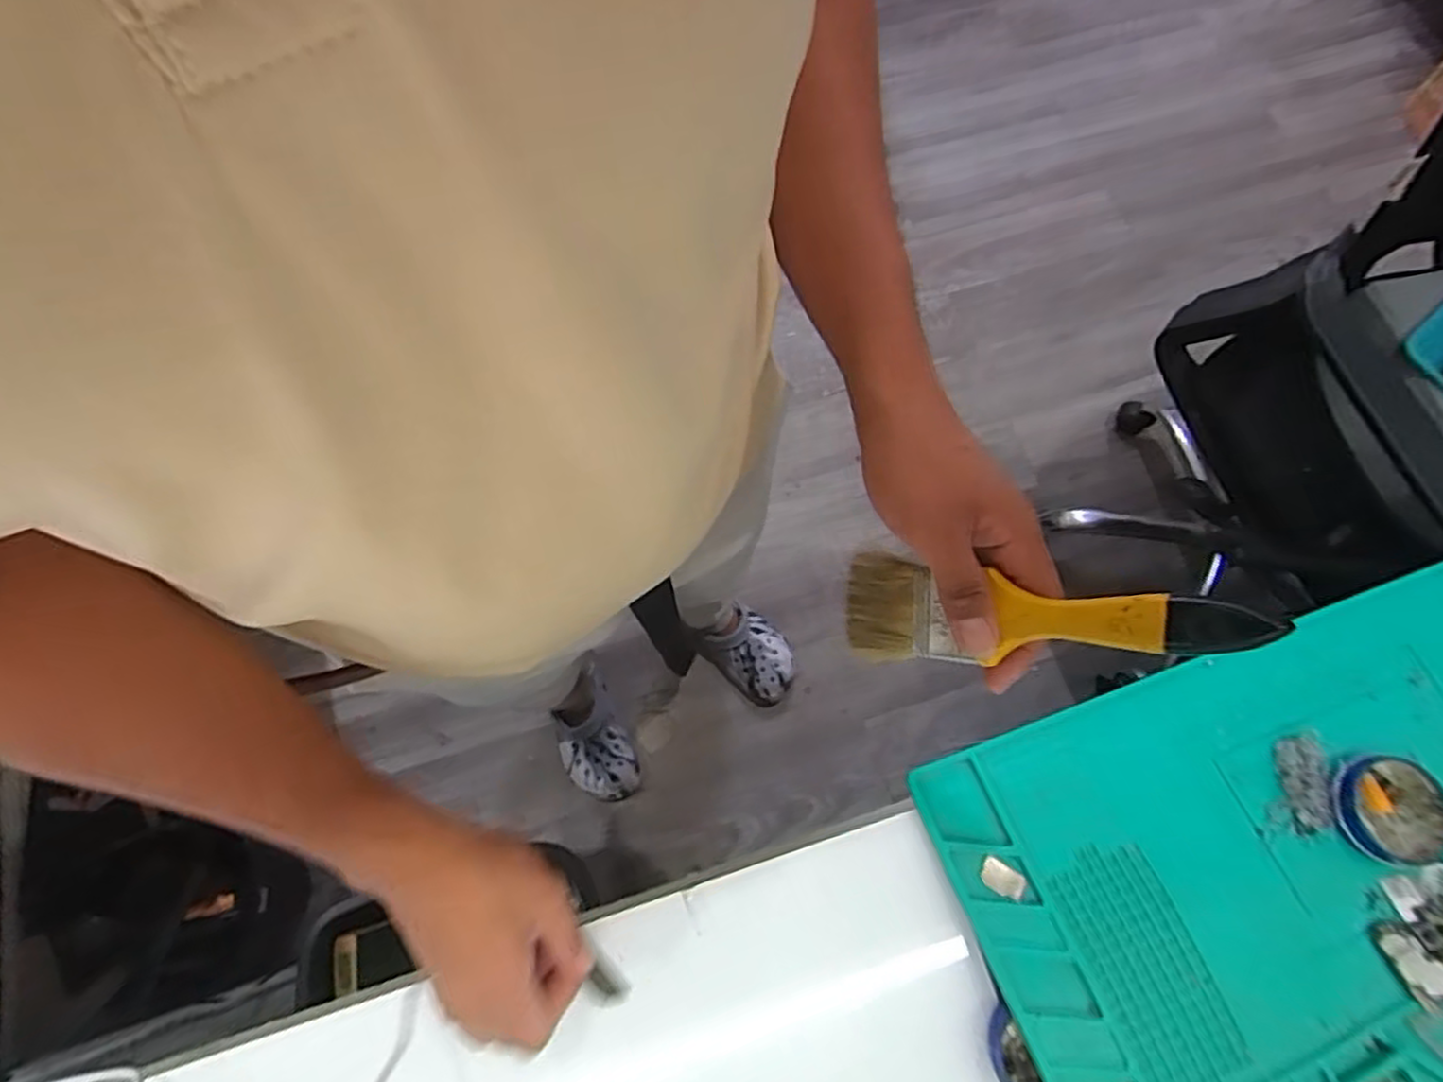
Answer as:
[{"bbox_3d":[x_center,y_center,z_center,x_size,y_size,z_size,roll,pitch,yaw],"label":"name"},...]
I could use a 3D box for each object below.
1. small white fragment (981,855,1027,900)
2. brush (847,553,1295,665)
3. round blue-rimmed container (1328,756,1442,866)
[{"bbox_3d":[0.173,0.208,0.447,0.027,0.006,0.017,31,74,10],"label":"small white fragment"},{"bbox_3d":[0.142,0.034,0.344,0.193,0.018,0.050,-2,65,44],"label":"brush"},{"bbox_3d":[0.418,0.169,0.456,0.068,0.020,0.063,0,72,0],"label":"round blue-rimmed container"}]

